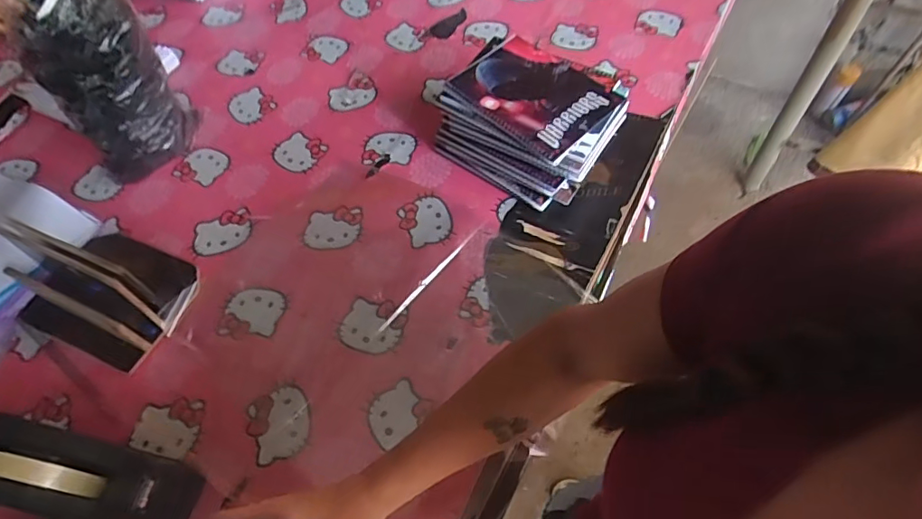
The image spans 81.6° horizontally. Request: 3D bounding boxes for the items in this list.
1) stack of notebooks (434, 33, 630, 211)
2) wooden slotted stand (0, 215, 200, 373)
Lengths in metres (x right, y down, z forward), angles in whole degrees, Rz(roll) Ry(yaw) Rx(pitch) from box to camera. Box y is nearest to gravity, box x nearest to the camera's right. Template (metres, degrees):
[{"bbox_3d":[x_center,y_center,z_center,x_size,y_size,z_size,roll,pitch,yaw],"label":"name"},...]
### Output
[{"bbox_3d":[0.103,-0.196,0.765,0.221,0.118,0.172,32,64,22],"label":"stack of notebooks"},{"bbox_3d":[-0.461,0.018,0.664,0.201,0.116,0.154,17,59,14],"label":"wooden slotted stand"}]

